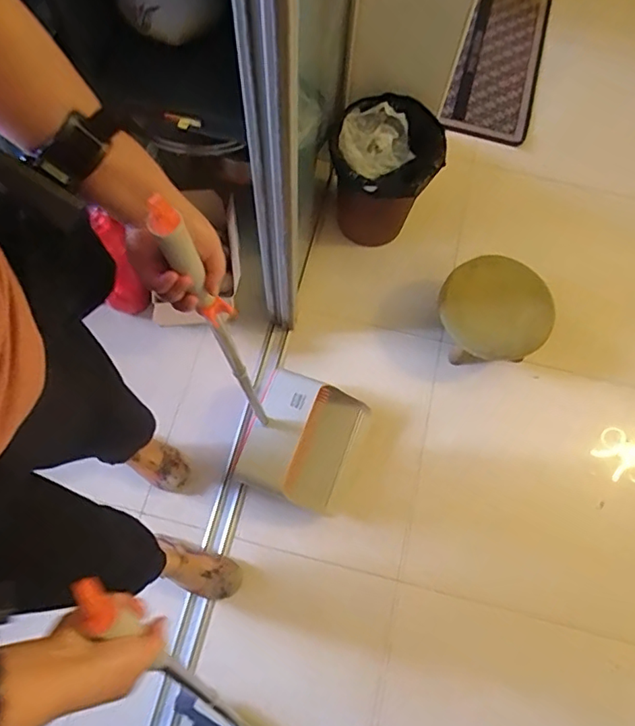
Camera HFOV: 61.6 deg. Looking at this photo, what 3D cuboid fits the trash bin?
[{"bbox_3d":[0.170,-0.467,1.391,0.260,0.318,0.263,1,70,-2],"label":"trash bin"}]

